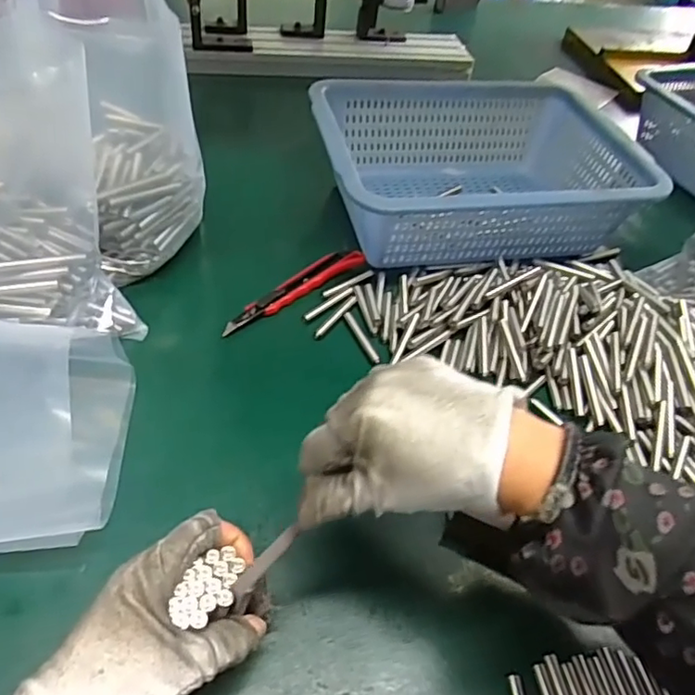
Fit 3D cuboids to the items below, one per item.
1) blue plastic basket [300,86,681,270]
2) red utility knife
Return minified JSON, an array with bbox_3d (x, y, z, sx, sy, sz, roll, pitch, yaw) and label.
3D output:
[{"bbox_3d":[0.121,-0.184,0.603,0.302,0.086,0.241,-5,47,-13],"label":"blue plastic basket"},{"bbox_3d":[-0.046,-0.054,0.524,0.154,0.007,0.028,-31,57,-33],"label":"red utility knife"}]

